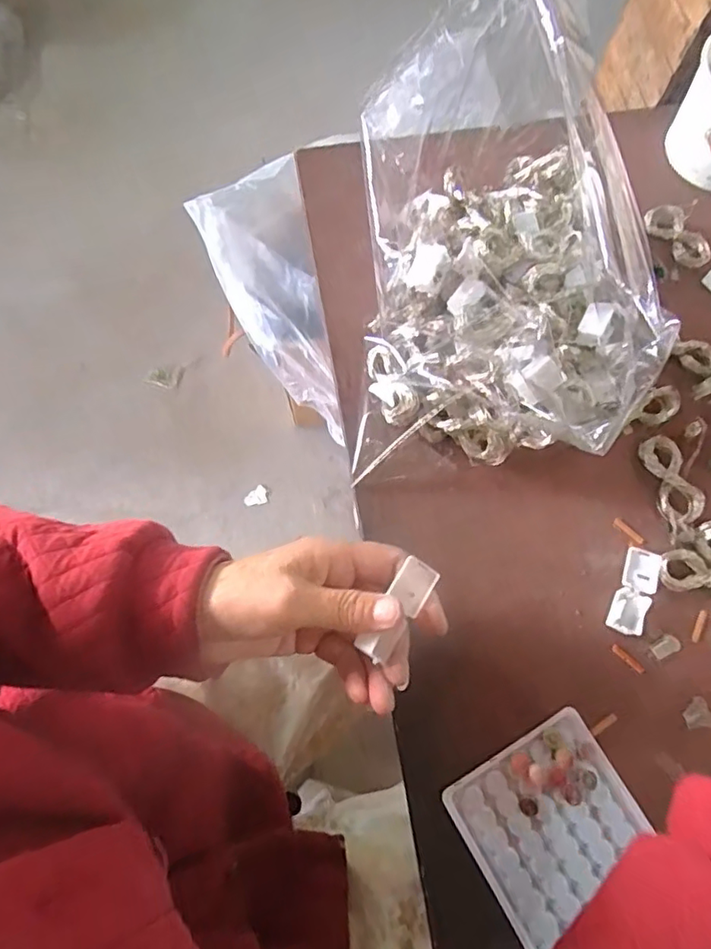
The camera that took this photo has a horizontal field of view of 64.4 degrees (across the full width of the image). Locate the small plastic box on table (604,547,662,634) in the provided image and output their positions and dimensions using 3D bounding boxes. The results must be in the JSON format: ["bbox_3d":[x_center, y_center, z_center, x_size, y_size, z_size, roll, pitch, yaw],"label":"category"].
[{"bbox_3d":[0.180,0.074,0.364,0.021,0.009,0.056,26,73,8],"label":"small plastic box on table"}]

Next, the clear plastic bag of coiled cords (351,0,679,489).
[{"bbox_3d":[0.097,-0.192,0.408,0.178,0.089,0.369,2,71,0],"label":"clear plastic bag of coiled cords"}]

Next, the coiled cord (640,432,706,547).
[{"bbox_3d":[0.215,0.007,0.382,0.025,0.012,0.071,-9,71,-3],"label":"coiled cord"}]

